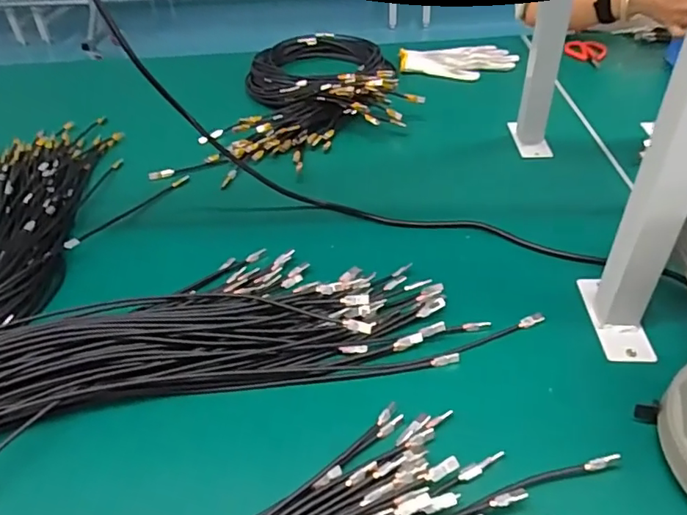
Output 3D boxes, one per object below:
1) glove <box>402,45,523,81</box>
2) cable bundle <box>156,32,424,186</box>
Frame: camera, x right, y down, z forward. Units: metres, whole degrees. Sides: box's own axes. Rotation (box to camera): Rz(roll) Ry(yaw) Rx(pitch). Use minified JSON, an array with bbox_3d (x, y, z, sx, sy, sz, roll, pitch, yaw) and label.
[{"bbox_3d":[0.208,-0.338,0.940,0.201,0.021,0.126,-13,41,-11],"label":"glove"},{"bbox_3d":[-0.039,-0.260,0.845,0.310,0.079,0.503,7,41,13],"label":"cable bundle"}]

